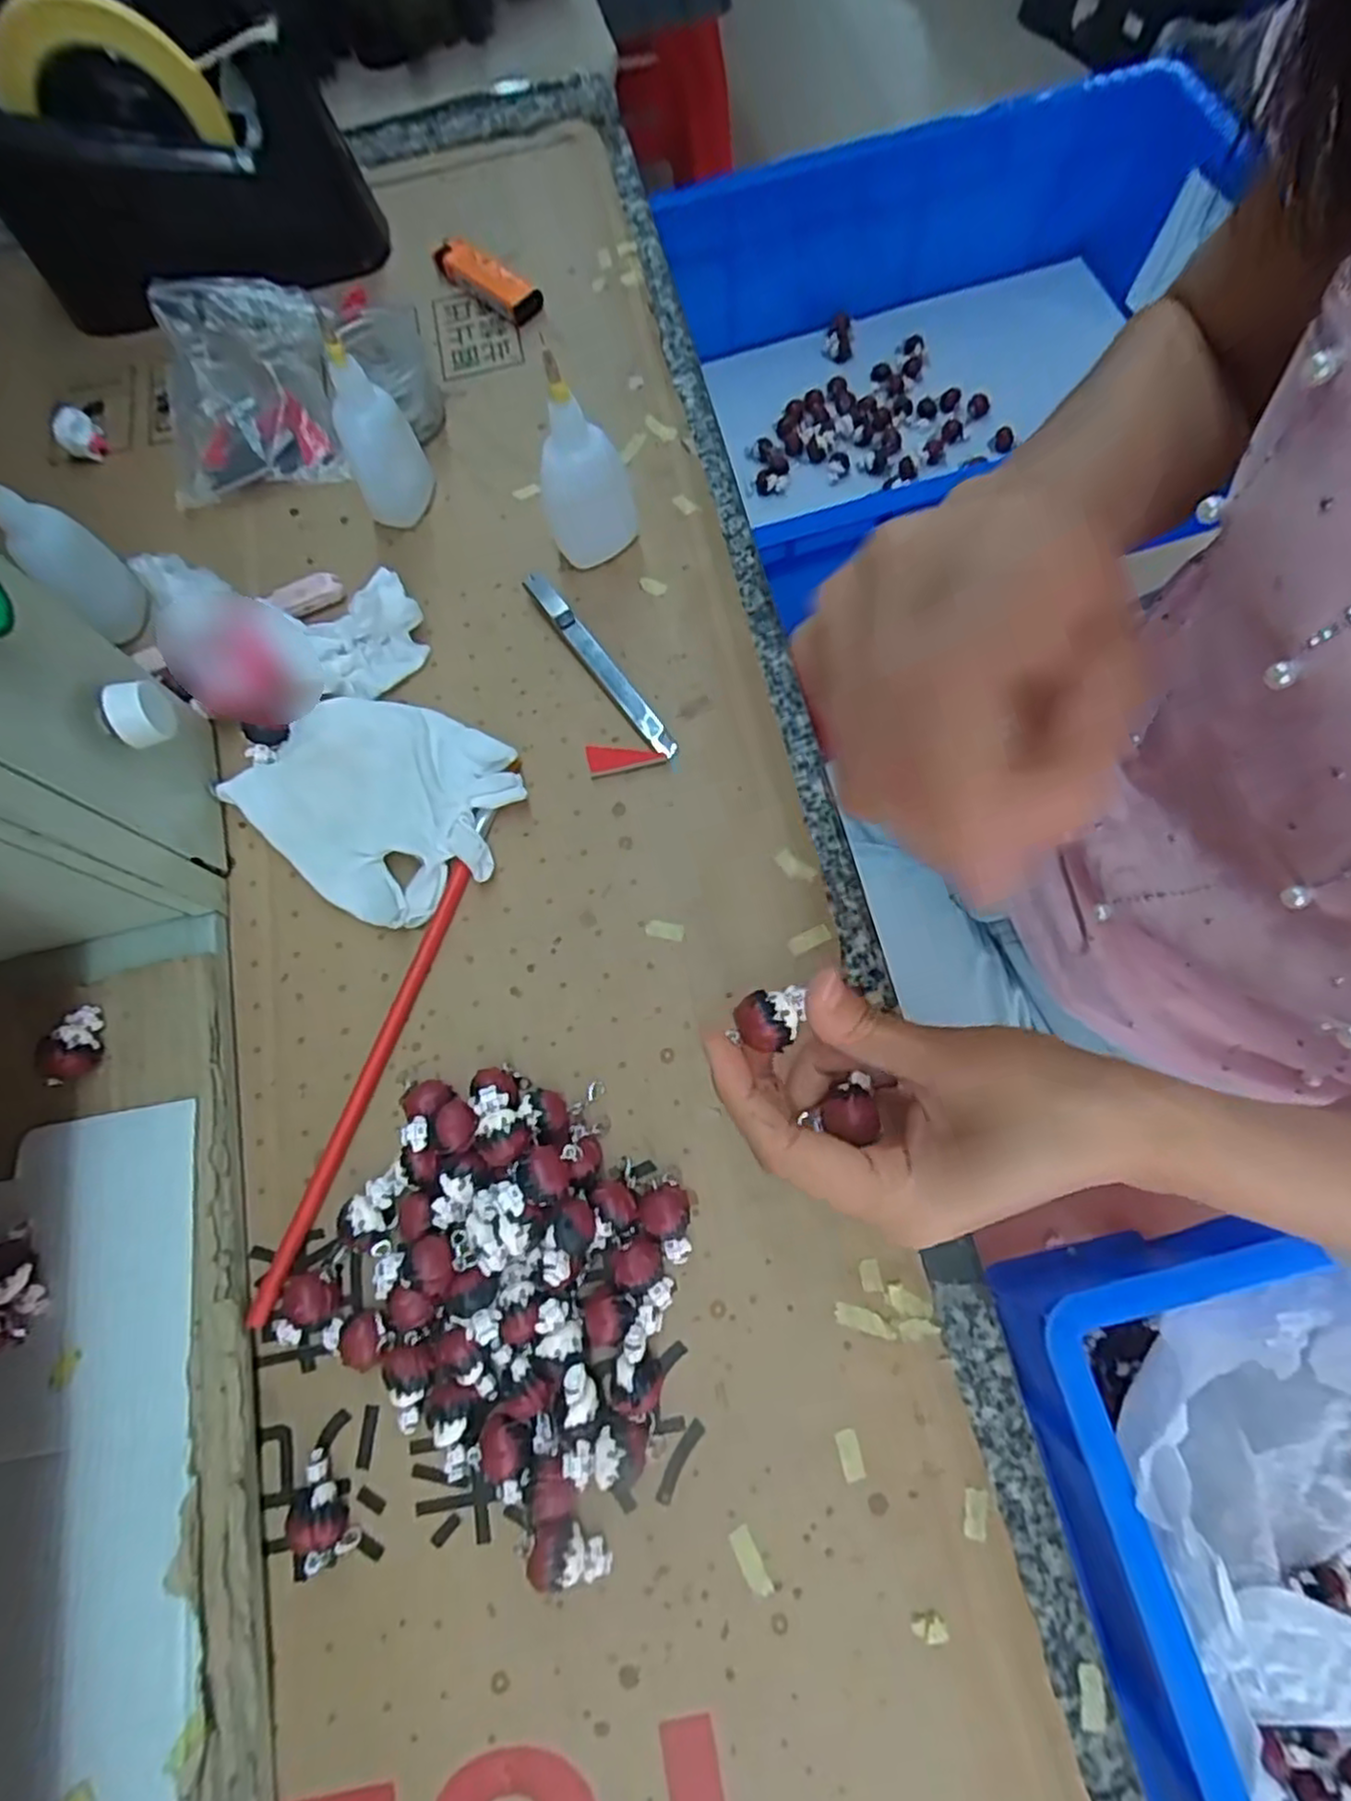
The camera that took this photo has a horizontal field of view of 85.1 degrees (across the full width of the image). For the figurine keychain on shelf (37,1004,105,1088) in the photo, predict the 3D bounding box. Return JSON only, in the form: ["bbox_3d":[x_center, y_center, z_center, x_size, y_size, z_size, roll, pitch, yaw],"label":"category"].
[{"bbox_3d":[-0.251,0.059,0.305,0.020,0.016,0.030,-18,72,-2],"label":"figurine keychain on shelf"}]

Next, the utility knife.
[{"bbox_3d":[-0.038,-0.118,0.369,0.011,0.011,0.122,-35,74,-7],"label":"utility knife"}]

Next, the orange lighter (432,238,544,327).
[{"bbox_3d":[-0.116,-0.380,0.451,0.083,0.015,0.018,41,79,14],"label":"orange lighter"}]

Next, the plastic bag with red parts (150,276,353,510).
[{"bbox_3d":[-0.250,-0.298,0.426,0.105,0.035,0.132,-13,72,-1],"label":"plastic bag with red parts"}]

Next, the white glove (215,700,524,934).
[{"bbox_3d":[-0.141,-0.051,0.349,0.130,0.014,0.102,32,77,12],"label":"white glove"}]

